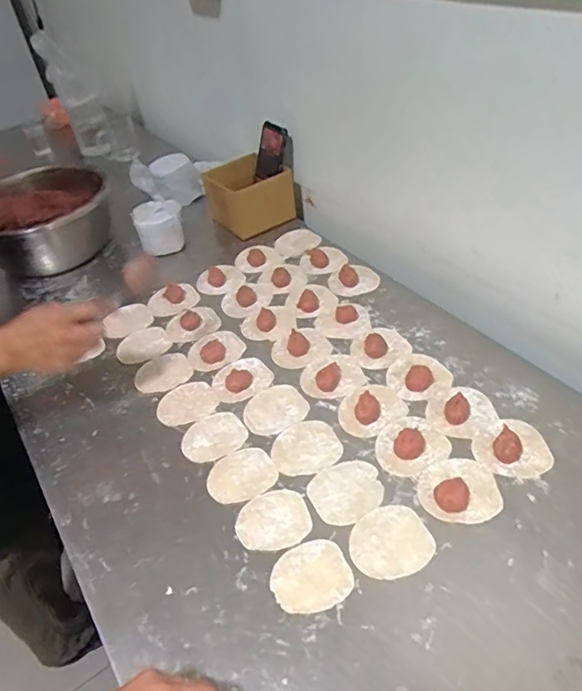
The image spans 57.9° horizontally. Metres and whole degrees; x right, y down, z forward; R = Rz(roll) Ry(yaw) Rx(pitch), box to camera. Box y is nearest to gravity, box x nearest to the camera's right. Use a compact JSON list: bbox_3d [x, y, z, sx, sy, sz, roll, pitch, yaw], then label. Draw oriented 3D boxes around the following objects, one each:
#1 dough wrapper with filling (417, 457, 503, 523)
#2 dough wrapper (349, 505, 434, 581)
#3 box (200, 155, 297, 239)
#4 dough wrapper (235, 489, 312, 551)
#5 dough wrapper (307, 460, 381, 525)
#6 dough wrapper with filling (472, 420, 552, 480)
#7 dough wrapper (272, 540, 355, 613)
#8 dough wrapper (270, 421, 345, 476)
[{"bbox_3d":[0.184,0.155,0.577,0.084,0.017,0.076,-10,42,-2],"label":"dough wrapper with filling"},{"bbox_3d":[0.103,0.203,0.545,0.082,0.004,0.072,-23,44,-16],"label":"dough wrapper"},{"bbox_3d":[-0.073,-0.294,1.024,0.144,0.114,0.115,-33,47,-25],"label":"box"},{"bbox_3d":[-0.021,0.194,0.585,0.079,0.005,0.069,-15,42,-7],"label":"dough wrapper"},{"bbox_3d":[0.064,0.166,0.601,0.082,0.006,0.073,-25,45,-17],"label":"dough wrapper"},{"bbox_3d":[0.255,0.114,0.608,0.081,0.021,0.081,-5,42,4],"label":"dough wrapper with filling"},{"bbox_3d":[0.020,0.232,0.530,0.077,0.004,0.067,-18,43,-11],"label":"dough wrapper"},{"bbox_3d":[0.017,0.126,0.651,0.084,0.004,0.075,-23,44,-16],"label":"dough wrapper"}]

